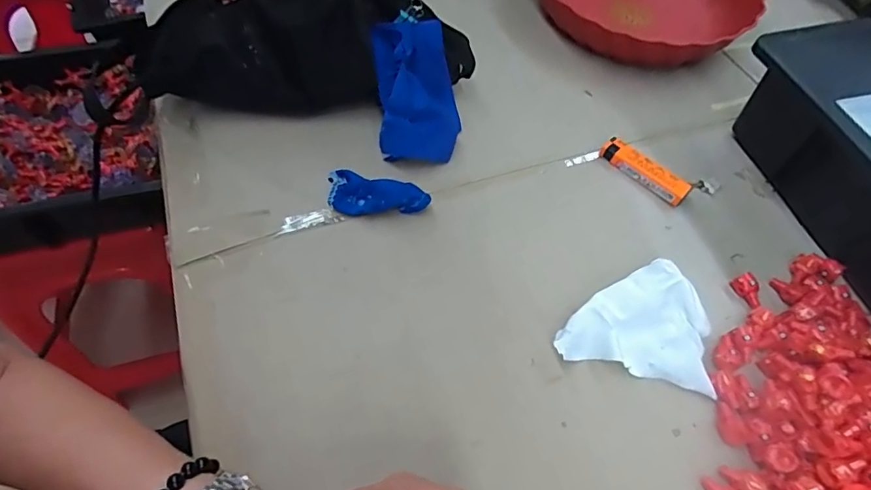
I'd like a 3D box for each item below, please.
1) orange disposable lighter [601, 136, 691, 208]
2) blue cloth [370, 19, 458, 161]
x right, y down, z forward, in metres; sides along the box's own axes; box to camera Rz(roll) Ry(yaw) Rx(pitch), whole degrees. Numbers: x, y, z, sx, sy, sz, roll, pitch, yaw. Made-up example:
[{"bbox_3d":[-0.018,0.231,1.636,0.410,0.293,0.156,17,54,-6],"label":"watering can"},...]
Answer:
[{"bbox_3d":[0.181,-0.065,0.443,0.080,0.016,0.020,38,64,20],"label":"orange disposable lighter"},{"bbox_3d":[-0.012,-0.133,0.445,0.083,0.024,0.119,-11,95,-39],"label":"blue cloth"}]

